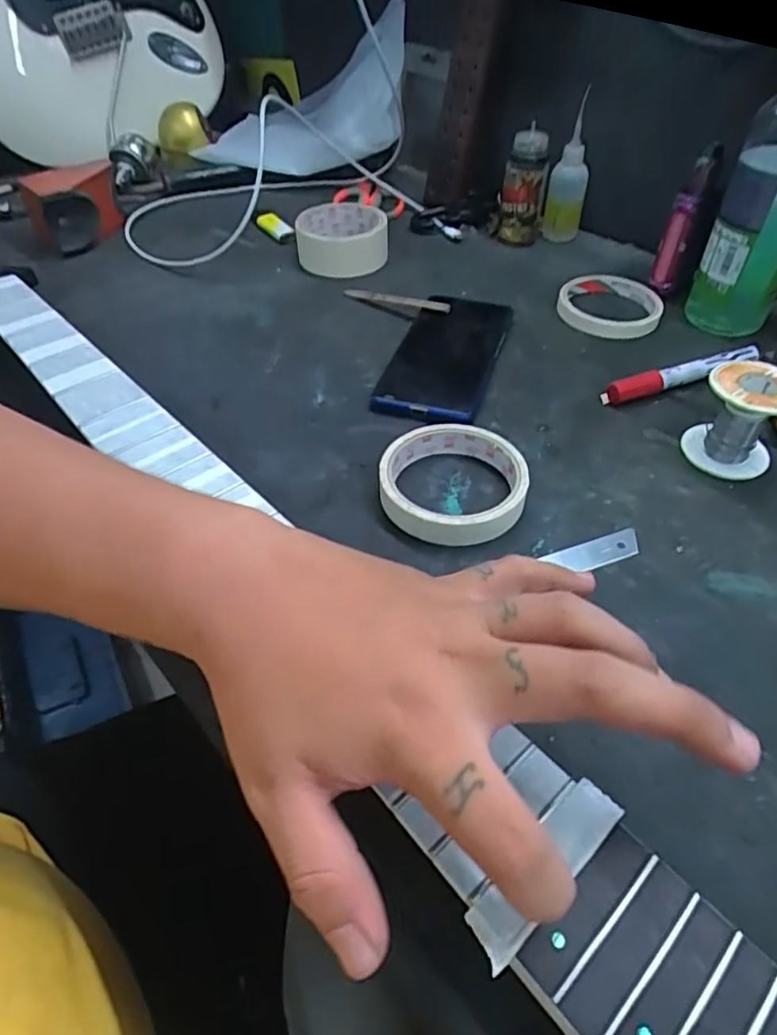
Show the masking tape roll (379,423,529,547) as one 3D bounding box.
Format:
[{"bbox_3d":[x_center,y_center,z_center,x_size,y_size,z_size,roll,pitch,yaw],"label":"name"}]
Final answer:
[{"bbox_3d":[0.040,-0.023,0.376,0.088,0.022,0.087,-1,48,1],"label":"masking tape roll"}]

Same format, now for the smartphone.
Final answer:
[{"bbox_3d":[0.046,-0.131,0.482,0.079,0.011,0.166,13,49,13],"label":"smartphone"}]

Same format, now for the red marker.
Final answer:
[{"bbox_3d":[0.219,-0.107,0.454,0.119,0.017,0.015,-16,49,-12],"label":"red marker"}]

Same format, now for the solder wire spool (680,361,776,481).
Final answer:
[{"bbox_3d":[0.227,-0.063,0.388,0.051,0.058,0.051,-1,48,1],"label":"solder wire spool"}]

